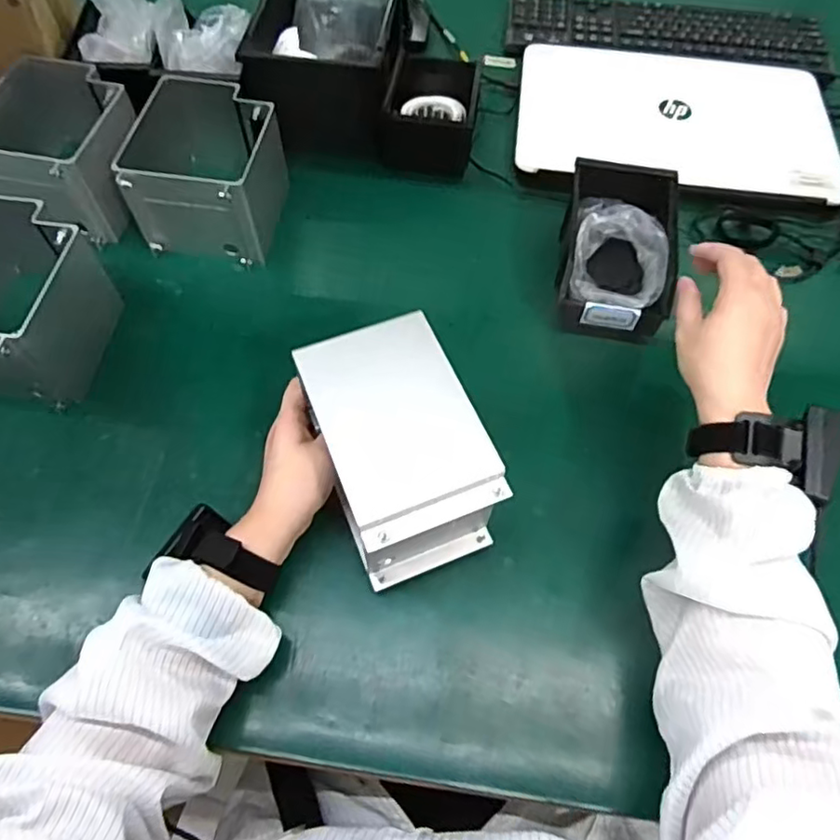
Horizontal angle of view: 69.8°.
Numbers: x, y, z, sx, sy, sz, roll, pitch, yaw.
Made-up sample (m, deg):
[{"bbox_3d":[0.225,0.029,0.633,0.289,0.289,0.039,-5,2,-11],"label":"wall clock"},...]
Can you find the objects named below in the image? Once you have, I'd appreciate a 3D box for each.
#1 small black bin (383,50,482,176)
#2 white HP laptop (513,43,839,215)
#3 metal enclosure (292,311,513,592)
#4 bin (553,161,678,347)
[{"bbox_3d":[0.014,-0.362,0.711,0.108,0.062,0.115,9,62,3],"label":"small black bin"},{"bbox_3d":[0.310,-0.369,0.746,0.369,0.025,0.263,7,62,2],"label":"white HP laptop"},{"bbox_3d":[-0.017,0.025,0.464,0.102,0.114,0.156,-20,64,-12],"label":"metal enclosure"},{"bbox_3d":[0.196,-0.173,0.607,0.105,0.066,0.176,11,62,4],"label":"bin"}]

